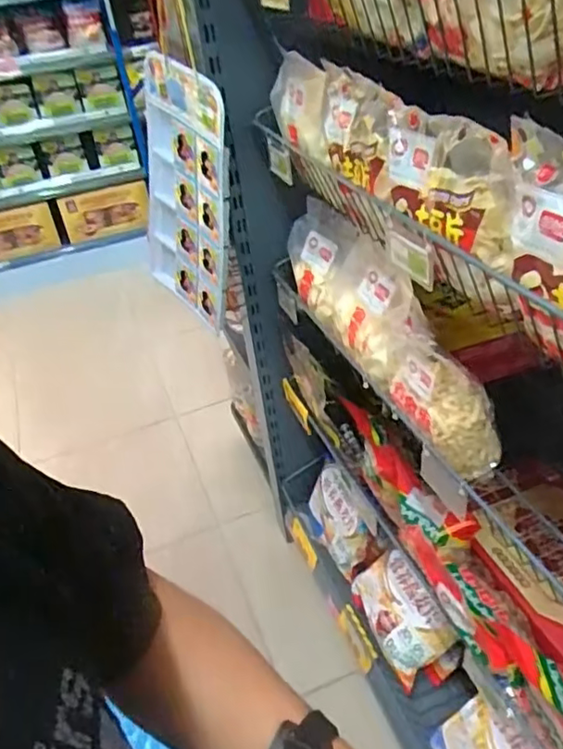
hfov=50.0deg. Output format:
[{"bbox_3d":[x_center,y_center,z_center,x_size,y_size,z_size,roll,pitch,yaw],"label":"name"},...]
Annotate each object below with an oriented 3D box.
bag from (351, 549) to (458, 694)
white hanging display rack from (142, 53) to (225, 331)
[{"bbox_3d":[0.259,0.524,1.340,0.050,0.174,0.255,23,23,-35],"label":"bag"},{"bbox_3d":[-0.231,-0.417,1.409,0.047,0.517,0.385,-19,44,-31],"label":"white hanging display rack"}]

